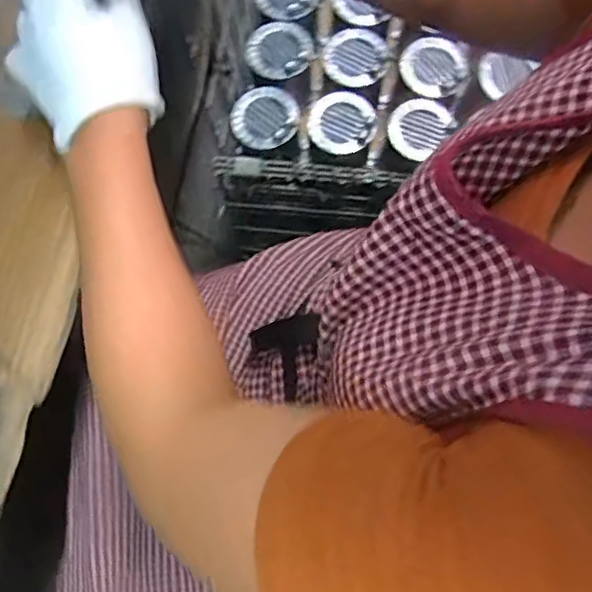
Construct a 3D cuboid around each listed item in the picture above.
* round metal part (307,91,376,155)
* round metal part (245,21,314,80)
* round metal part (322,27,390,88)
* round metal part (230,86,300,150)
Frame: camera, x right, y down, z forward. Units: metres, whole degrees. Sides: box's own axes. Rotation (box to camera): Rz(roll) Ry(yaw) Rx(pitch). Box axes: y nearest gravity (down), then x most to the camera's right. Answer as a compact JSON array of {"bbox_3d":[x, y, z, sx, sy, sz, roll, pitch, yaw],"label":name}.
[{"bbox_3d":[0.060,-0.228,0.798,0.084,0.026,0.078,0,77,1],"label":"round metal part"},{"bbox_3d":[-0.025,-0.335,0.823,0.083,0.021,0.078,0,77,1],"label":"round metal part"},{"bbox_3d":[0.080,-0.322,0.819,0.084,0.022,0.089,0,77,1],"label":"round metal part"},{"bbox_3d":[-0.042,-0.241,0.809,0.089,0.017,0.083,0,77,1],"label":"round metal part"}]

